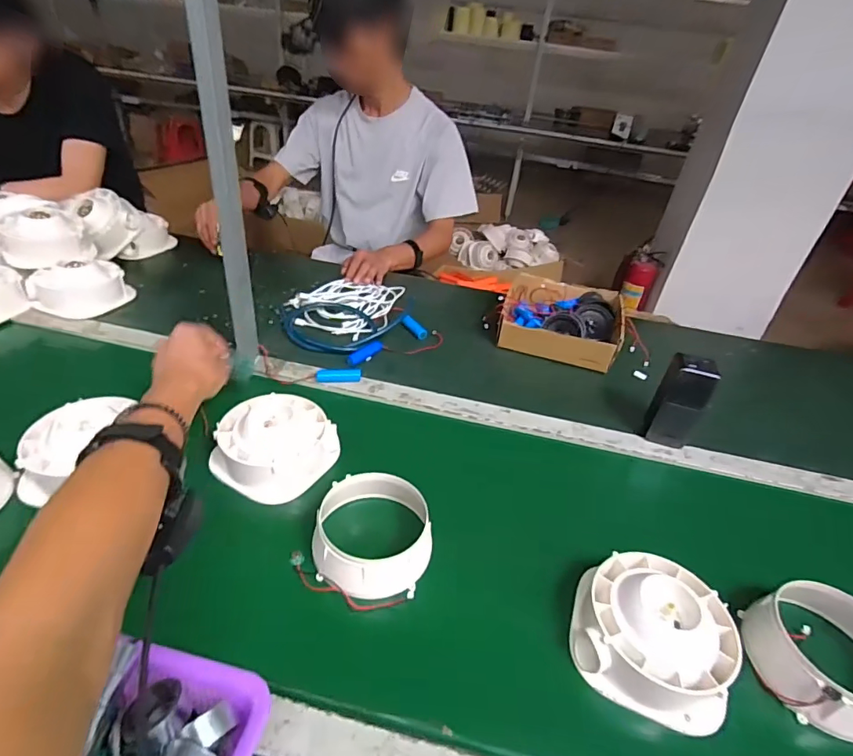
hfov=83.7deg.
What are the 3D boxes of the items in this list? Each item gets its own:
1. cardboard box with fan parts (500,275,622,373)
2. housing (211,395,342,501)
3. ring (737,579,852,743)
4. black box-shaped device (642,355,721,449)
[{"bbox_3d":[0.254,-0.110,0.898,0.216,0.068,0.192,15,36,10],"label":"cardboard box with fan parts"},{"bbox_3d":[-0.193,0.081,0.602,0.135,0.053,0.133,5,36,-3],"label":"housing"},{"bbox_3d":[0.389,0.262,0.455,0.135,0.059,0.129,5,36,-3],"label":"ring"},{"bbox_3d":[0.352,0.034,0.658,0.058,0.129,0.037,21,38,19],"label":"black box-shaped device"}]

